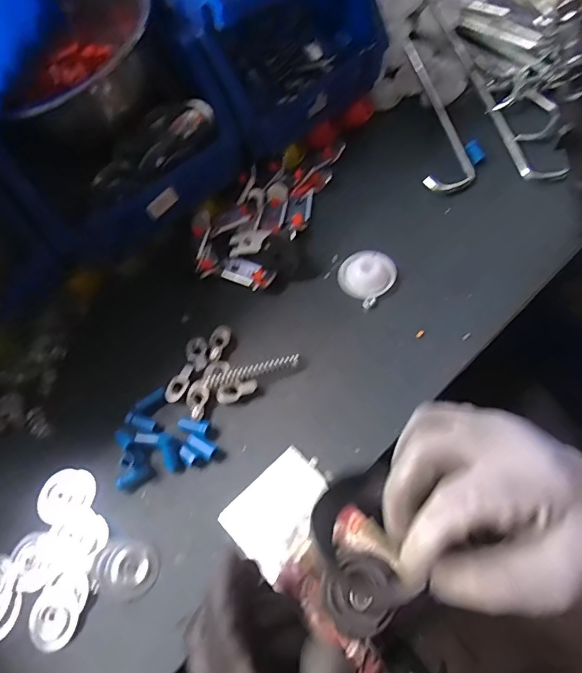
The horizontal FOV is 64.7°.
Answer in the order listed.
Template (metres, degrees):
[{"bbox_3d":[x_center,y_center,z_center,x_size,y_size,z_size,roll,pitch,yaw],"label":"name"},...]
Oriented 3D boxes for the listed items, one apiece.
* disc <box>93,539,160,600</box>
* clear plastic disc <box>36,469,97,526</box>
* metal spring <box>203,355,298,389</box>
[{"bbox_3d":[-0.119,0.167,0.330,0.045,0.009,0.036,2,61,6],"label":"disc"},{"bbox_3d":[-0.177,0.125,0.362,0.044,0.004,0.041,-3,55,4],"label":"clear plastic disc"},{"bbox_3d":[-0.033,0.029,0.390,0.081,0.012,0.011,-12,60,-1],"label":"metal spring"}]

